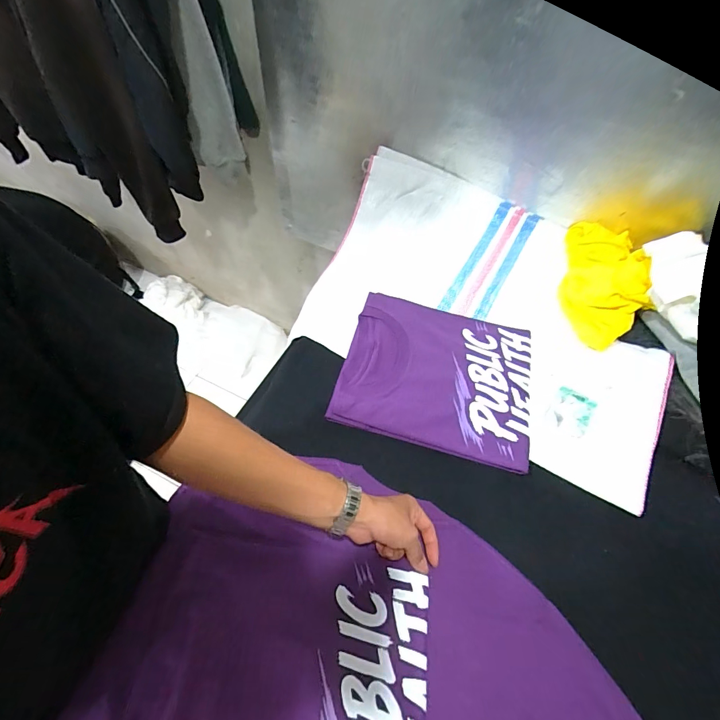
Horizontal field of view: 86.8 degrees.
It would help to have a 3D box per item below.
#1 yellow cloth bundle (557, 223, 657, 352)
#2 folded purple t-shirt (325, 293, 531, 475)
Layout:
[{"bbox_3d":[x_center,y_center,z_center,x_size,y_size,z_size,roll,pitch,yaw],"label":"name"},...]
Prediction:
[{"bbox_3d":[0.496,-0.177,0.771,0.123,0.091,0.310,15,57,5],"label":"yellow cloth bundle"},{"bbox_3d":[0.139,0.016,0.667,0.320,0.028,0.283,15,57,5],"label":"folded purple t-shirt"}]

